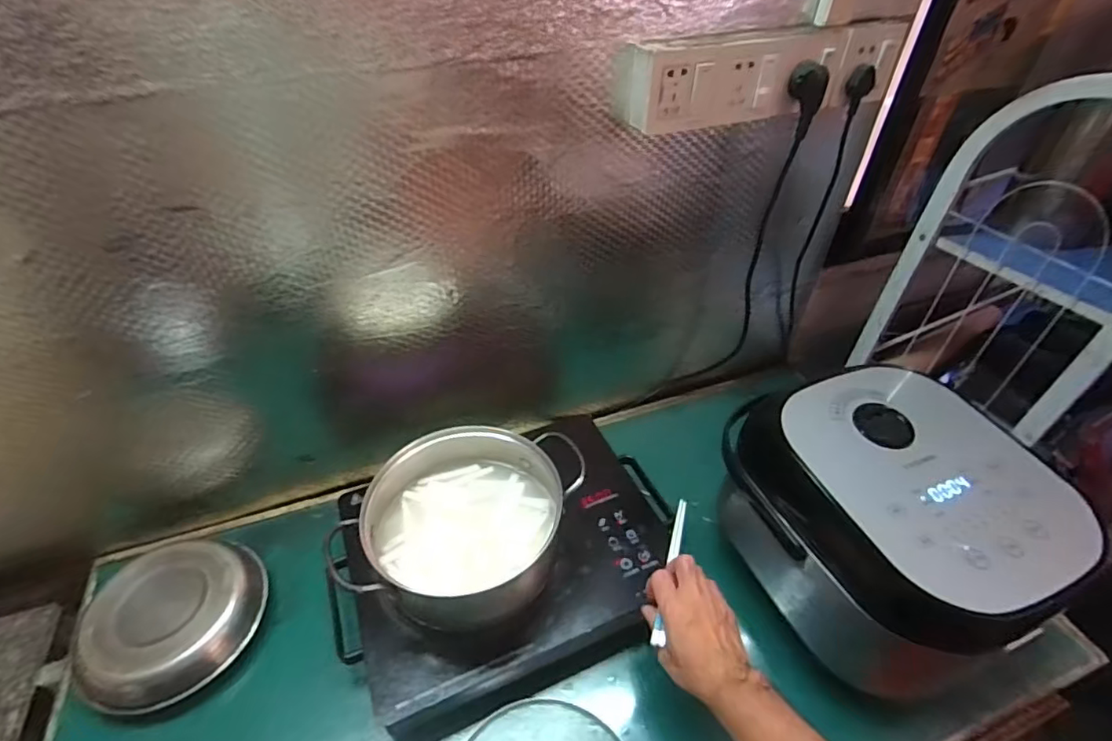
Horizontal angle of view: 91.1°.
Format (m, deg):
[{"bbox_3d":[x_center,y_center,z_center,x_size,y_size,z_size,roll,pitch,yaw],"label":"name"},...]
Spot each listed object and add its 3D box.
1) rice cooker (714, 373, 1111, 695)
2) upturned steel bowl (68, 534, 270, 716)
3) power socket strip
[{"bbox_3d":[0.370,0.170,0.635,0.249,0.210,0.314,-13,44,-14],"label":"rice cooker"},{"bbox_3d":[-0.461,0.305,0.661,0.199,0.083,0.163,-15,45,-16],"label":"upturned steel bowl"},{"bbox_3d":[0.253,-0.350,0.647,0.381,0.085,0.049,-13,44,-14],"label":"power socket strip"}]

